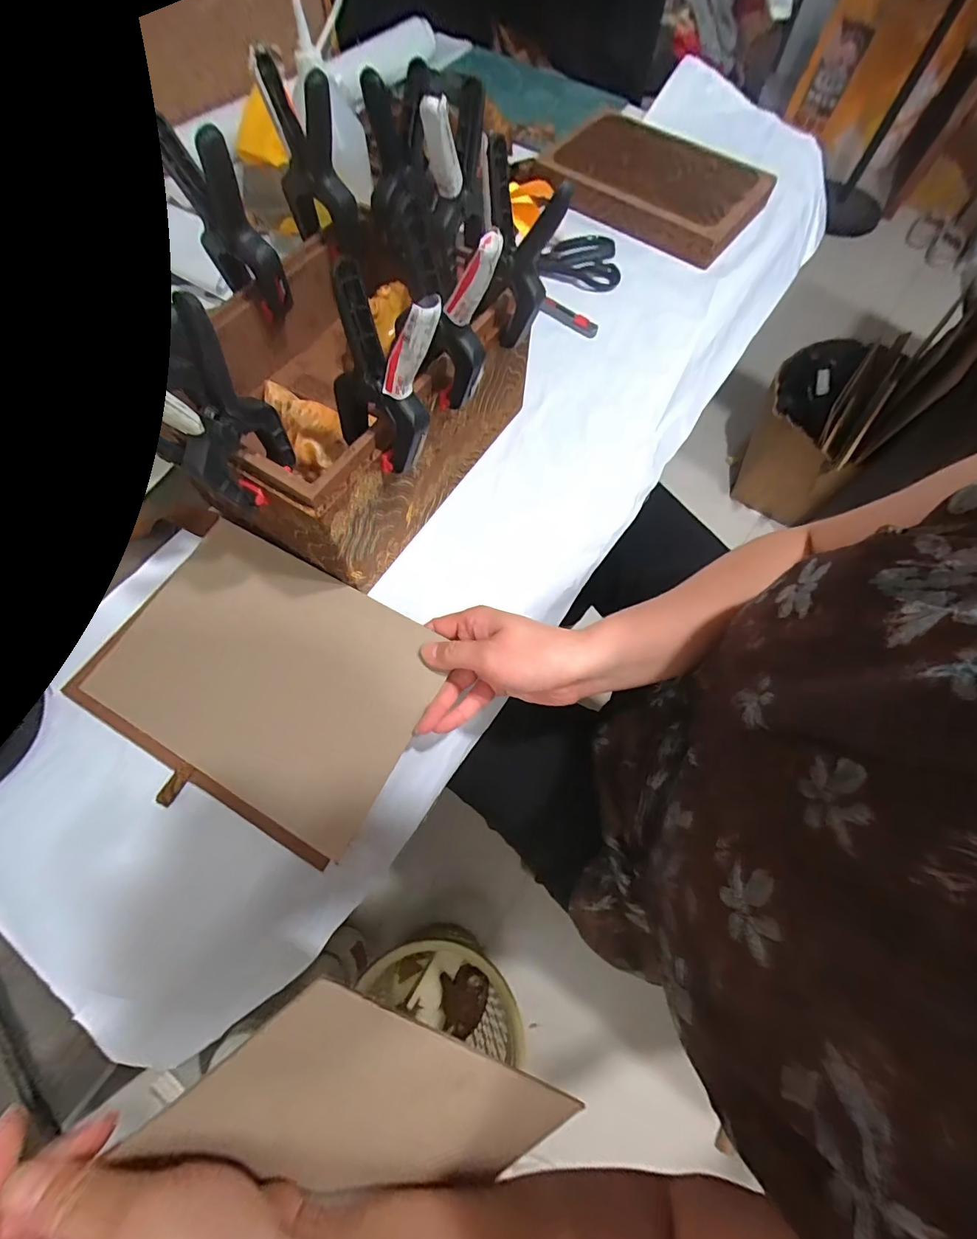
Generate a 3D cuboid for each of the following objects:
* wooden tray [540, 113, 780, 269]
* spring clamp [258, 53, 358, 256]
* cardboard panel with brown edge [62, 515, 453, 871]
[{"bbox_3d":[0.215,-0.577,0.603,0.283,0.045,0.180,39,71,13],"label":"wooden tray"},{"bbox_3d":[-0.132,-0.339,0.344,0.027,0.095,0.055,-40,74,-17],"label":"spring clamp"},{"bbox_3d":[-0.172,0.040,0.357,0.245,0.010,0.179,29,74,10],"label":"cardboard panel with brown edge"}]

